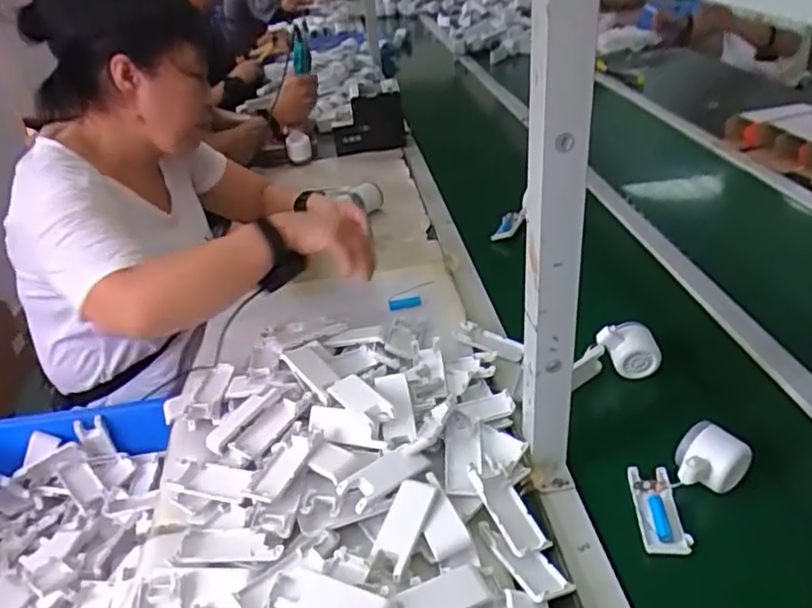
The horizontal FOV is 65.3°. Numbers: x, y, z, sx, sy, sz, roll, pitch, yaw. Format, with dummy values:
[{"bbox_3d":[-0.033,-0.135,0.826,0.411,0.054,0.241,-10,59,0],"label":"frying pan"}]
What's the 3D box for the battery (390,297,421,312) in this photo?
[{"bbox_3d":[-0.002,0.000,0.996,0.050,0.012,0.019,-7,33,-5],"label":"battery"}]

